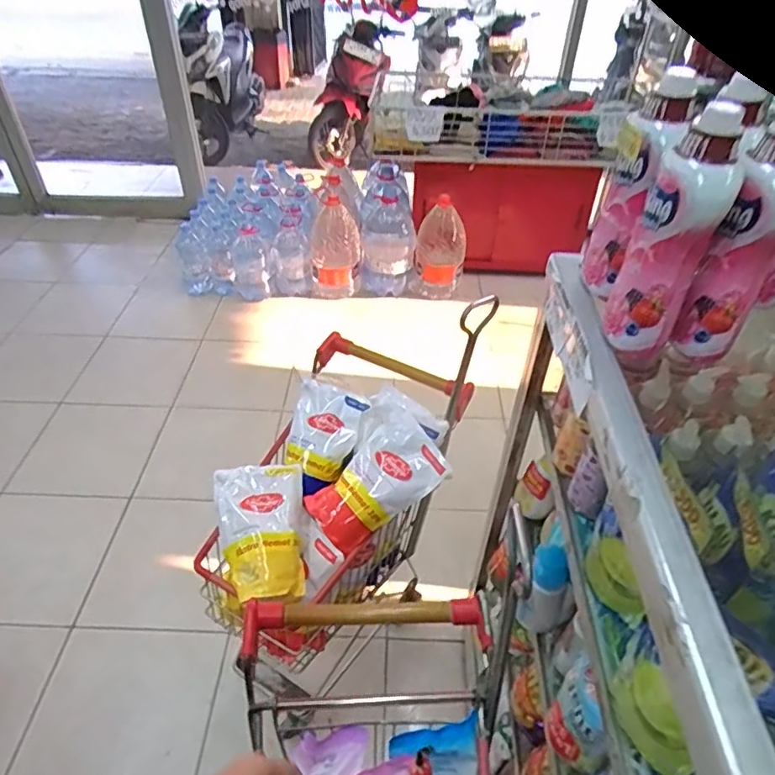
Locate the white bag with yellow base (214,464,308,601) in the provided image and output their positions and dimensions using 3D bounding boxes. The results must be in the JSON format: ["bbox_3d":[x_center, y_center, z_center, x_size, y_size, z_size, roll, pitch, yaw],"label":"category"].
[{"bbox_3d":[-0.214,0.244,0.952,0.144,0.060,0.243,-8,43,-11],"label":"white bag with yellow base"}]

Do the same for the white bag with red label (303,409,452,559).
[{"bbox_3d":[-0.023,0.163,0.971,0.240,0.042,0.147,-37,65,-5],"label":"white bag with red label"}]

